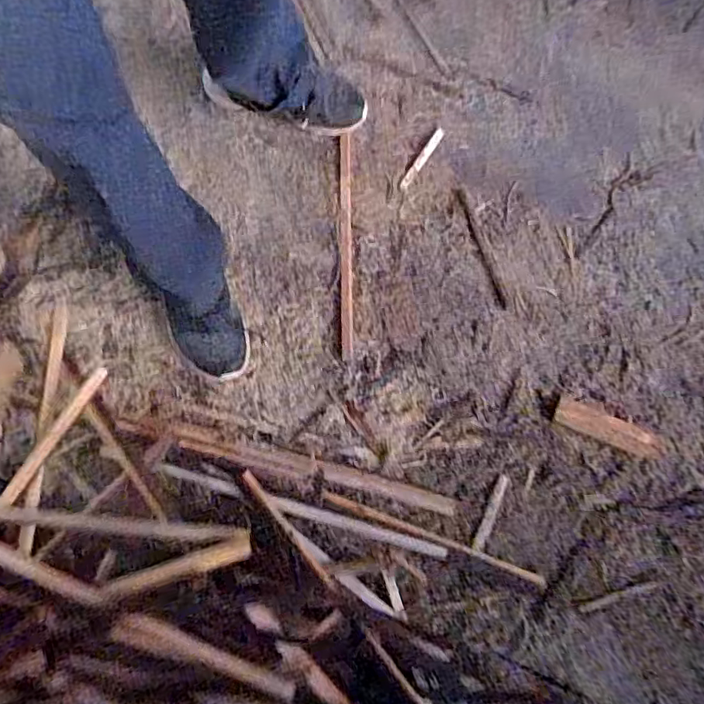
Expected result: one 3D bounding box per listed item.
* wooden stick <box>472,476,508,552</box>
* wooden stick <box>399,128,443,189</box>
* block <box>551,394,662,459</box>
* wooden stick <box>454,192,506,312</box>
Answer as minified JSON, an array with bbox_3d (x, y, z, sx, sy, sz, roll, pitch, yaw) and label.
[{"bbox_3d":[0.197,0.228,0.829,0.015,0.006,0.111,25,74,5],"label":"wooden stick"},{"bbox_3d":[0.118,-0.327,0.983,0.015,0.004,0.130,32,77,9],"label":"wooden stick"},{"bbox_3d":[0.375,0.110,0.854,0.158,0.010,0.043,22,74,5],"label":"block"},{"bbox_3d":[0.208,-0.170,0.945,0.014,0.008,0.213,-16,74,-7],"label":"wooden stick"}]

